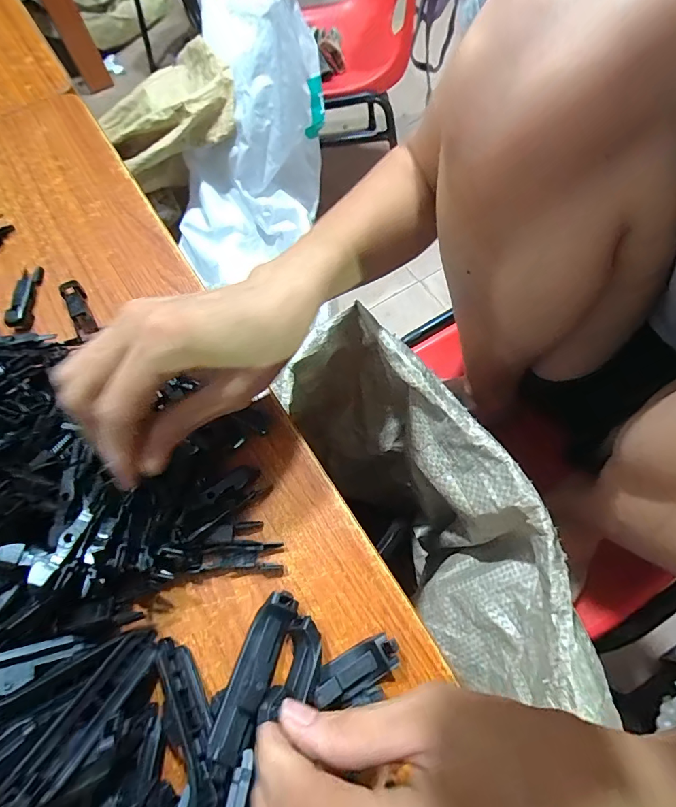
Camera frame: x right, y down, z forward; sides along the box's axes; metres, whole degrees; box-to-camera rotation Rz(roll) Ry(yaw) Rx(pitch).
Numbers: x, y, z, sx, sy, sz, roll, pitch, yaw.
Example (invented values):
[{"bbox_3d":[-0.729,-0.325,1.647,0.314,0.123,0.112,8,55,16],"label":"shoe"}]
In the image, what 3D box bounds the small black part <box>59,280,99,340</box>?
[{"bbox_3d":[-0.185,-0.068,0.305,0.015,0.012,0.049,-31,69,-10],"label":"small black part"}]

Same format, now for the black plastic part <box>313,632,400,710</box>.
[{"bbox_3d":[0.009,0.128,0.208,0.047,0.016,0.017,-27,68,-8],"label":"black plastic part"}]

